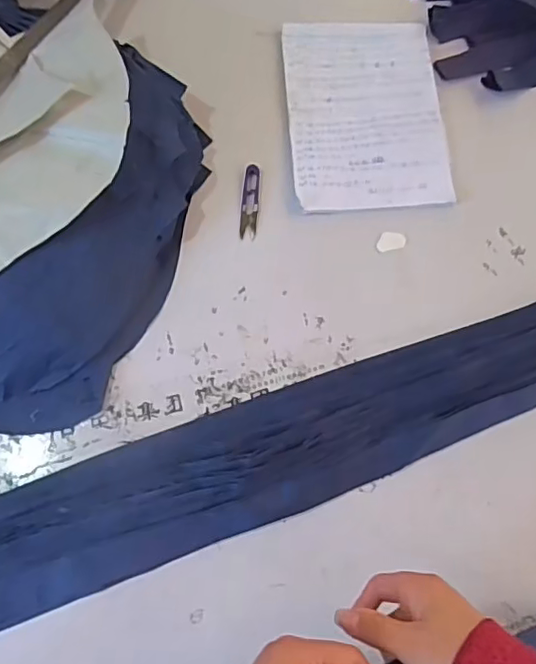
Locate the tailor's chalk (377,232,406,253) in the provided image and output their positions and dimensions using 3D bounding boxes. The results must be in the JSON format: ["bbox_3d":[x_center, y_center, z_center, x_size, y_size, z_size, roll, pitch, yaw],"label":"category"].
[{"bbox_3d":[0.158,-0.117,0.744,0.037,0.004,0.026,-12,73,-3],"label":"tailor's chalk"}]

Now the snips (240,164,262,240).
[{"bbox_3d":[-0.023,-0.171,0.761,0.024,0.005,0.105,3,73,2],"label":"snips"}]

